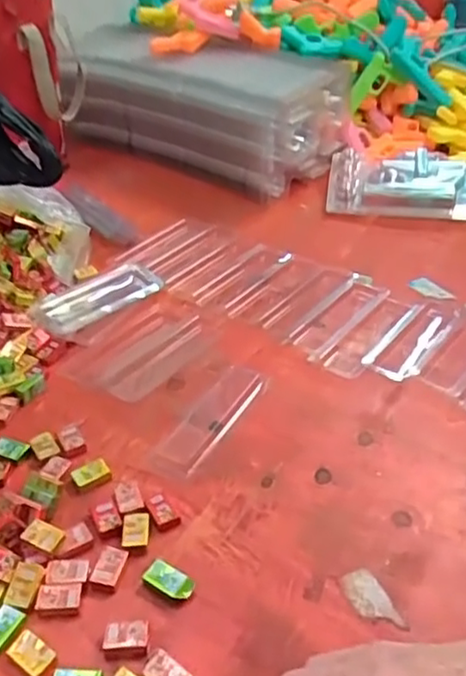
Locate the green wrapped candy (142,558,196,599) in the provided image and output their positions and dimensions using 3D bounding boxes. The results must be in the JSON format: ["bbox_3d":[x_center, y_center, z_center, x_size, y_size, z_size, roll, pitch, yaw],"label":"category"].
[{"bbox_3d":[-0.040,0.150,0.413,0.033,0.007,0.017,19,41,23],"label":"green wrapped candy"}]

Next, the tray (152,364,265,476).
[{"bbox_3d":[-0.017,0.064,0.532,0.042,0.007,0.129,19,41,23],"label":"tray"}]

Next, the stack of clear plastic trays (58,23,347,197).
[{"bbox_3d":[-0.043,-0.323,0.930,0.379,0.129,0.183,19,41,23],"label":"stack of clear plastic trays"}]

